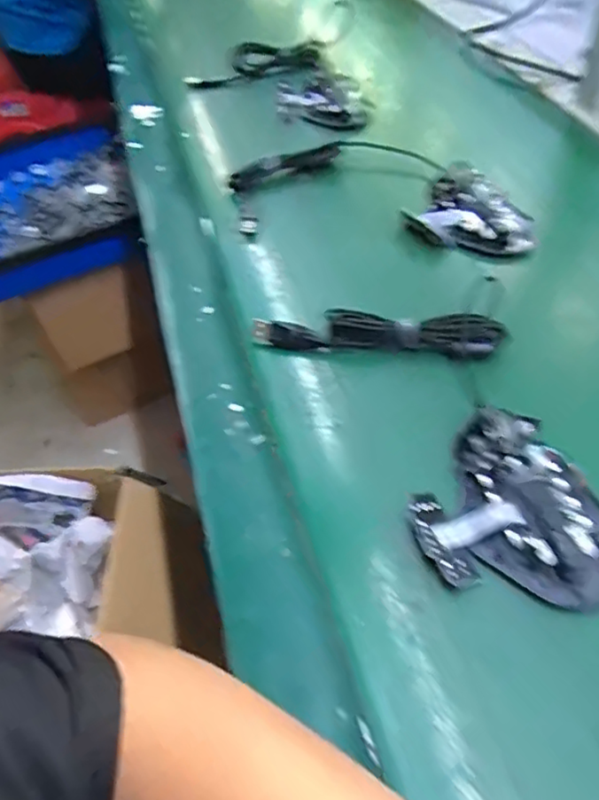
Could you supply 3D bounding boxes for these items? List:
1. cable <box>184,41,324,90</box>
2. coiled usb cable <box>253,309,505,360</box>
[{"bbox_3d":[-0.054,-0.402,0.741,0.161,0.032,0.042,-7,50,-2],"label":"cable"},{"bbox_3d":[0.053,-0.045,0.429,0.169,0.022,0.024,4,50,8],"label":"coiled usb cable"}]

